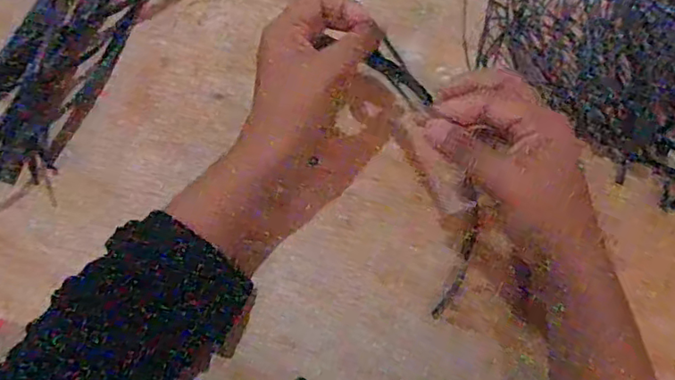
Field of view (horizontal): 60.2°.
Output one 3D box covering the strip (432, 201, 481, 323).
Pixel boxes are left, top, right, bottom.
[{"bbox_3d":[0.087,0.051,0.407,0.011,0.004,0.083,22,82,15],"label":"strip"}]

